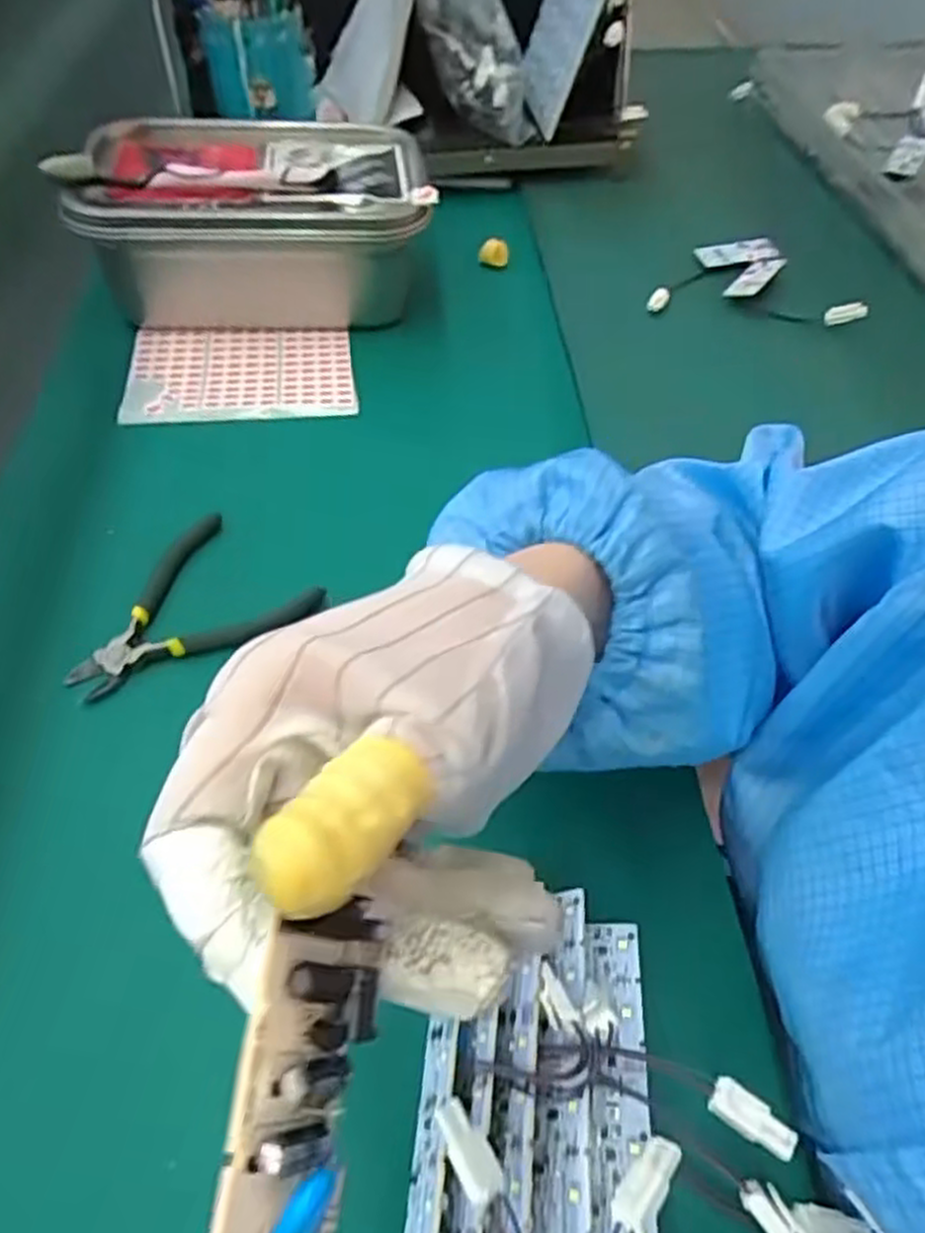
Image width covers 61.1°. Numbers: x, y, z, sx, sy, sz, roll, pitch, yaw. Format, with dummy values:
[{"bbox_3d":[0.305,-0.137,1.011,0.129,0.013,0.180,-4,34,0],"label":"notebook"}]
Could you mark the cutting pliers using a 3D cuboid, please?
[{"bbox_3d":[-0.148,-0.003,0.406,0.090,0.013,0.119,36,60,25],"label":"cutting pliers"}]

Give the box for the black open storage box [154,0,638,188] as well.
[{"bbox_3d":[-0.053,-0.523,0.723,0.418,0.168,0.274,7,52,6],"label":"black open storage box"}]

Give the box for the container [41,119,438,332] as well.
[{"bbox_3d":[-0.144,-0.284,0.577,0.239,0.107,0.163,-1,52,-1],"label":"container"}]

